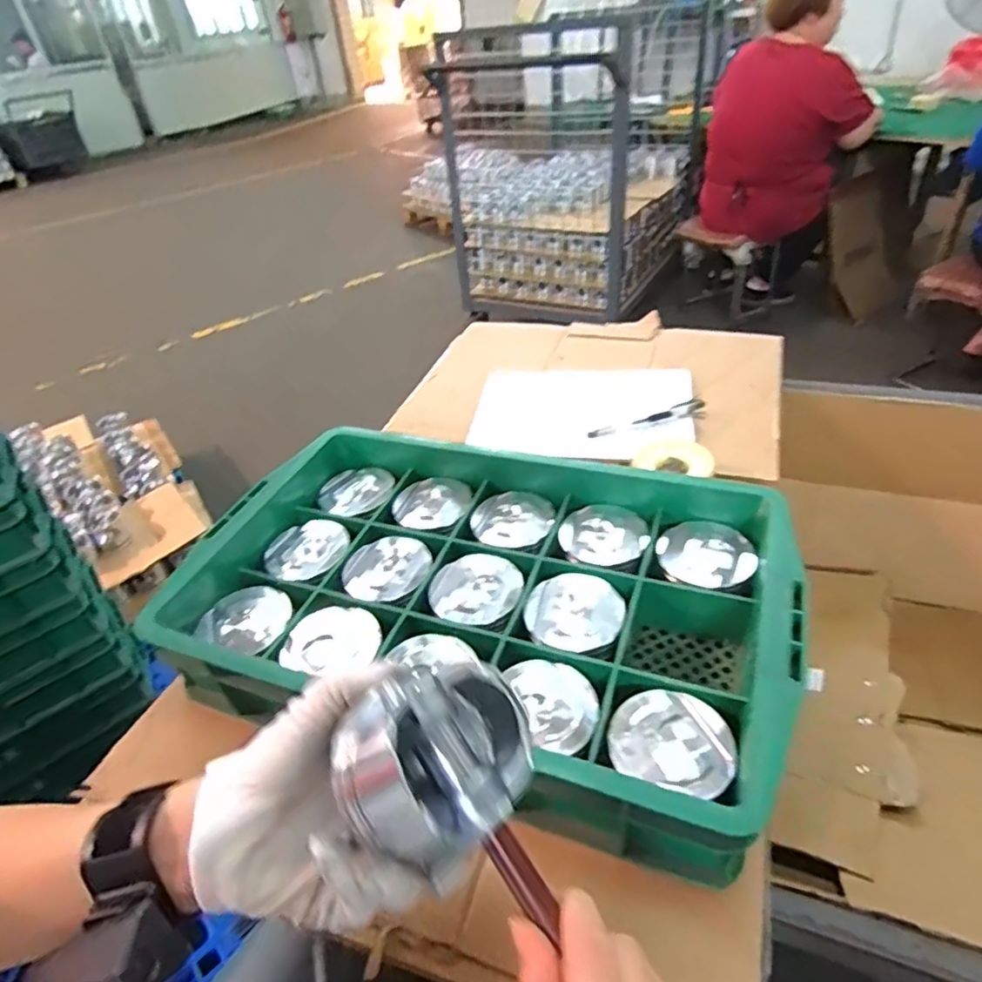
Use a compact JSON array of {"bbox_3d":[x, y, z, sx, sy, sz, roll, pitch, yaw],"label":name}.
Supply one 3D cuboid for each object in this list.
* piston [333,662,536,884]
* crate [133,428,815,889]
[{"bbox_3d":[-0.027,0.133,0.302,0.088,0.057,0.080,3,63,-39],"label":"piston"},{"bbox_3d":[-0.010,0.091,0.567,0.512,0.095,0.321,11,41,21],"label":"crate"}]

